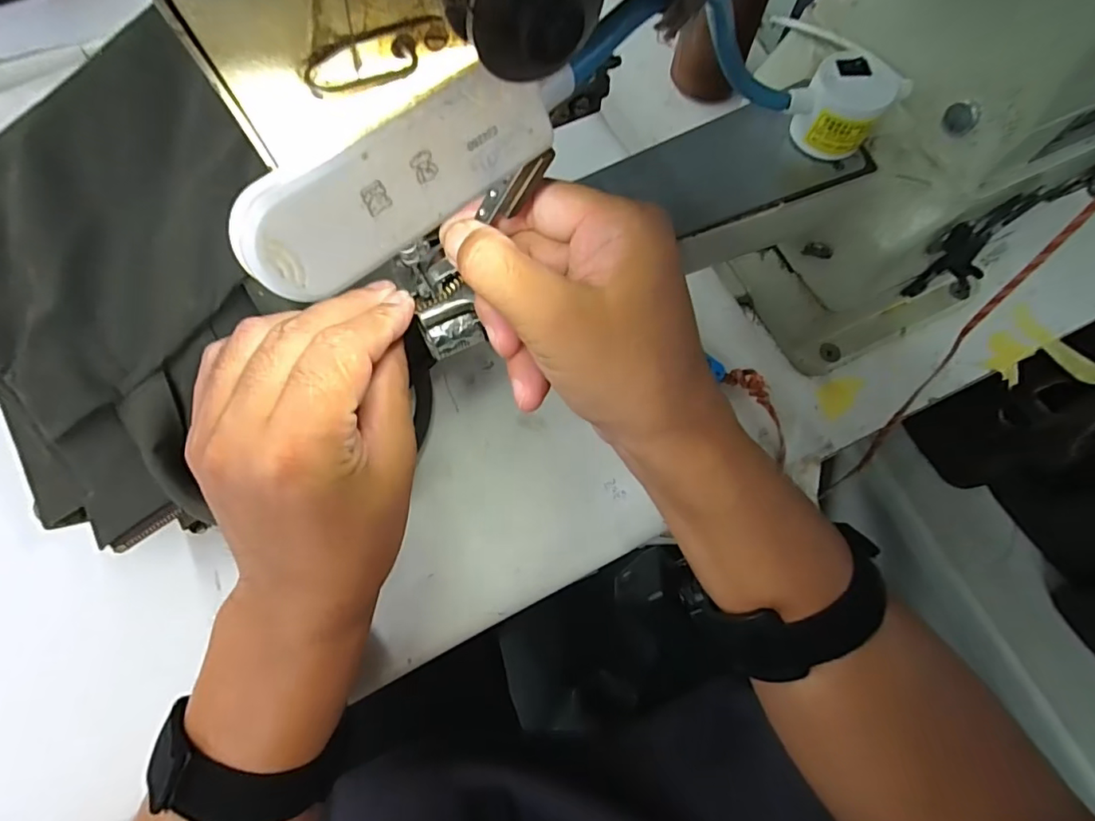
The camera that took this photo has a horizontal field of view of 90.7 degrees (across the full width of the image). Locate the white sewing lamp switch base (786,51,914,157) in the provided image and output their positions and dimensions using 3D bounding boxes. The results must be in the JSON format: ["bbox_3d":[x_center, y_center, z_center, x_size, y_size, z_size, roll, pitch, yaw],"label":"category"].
[{"bbox_3d":[0.143,-0.147,0.258,0.043,0.032,0.036,-41,75,-13],"label":"white sewing lamp switch base"}]

